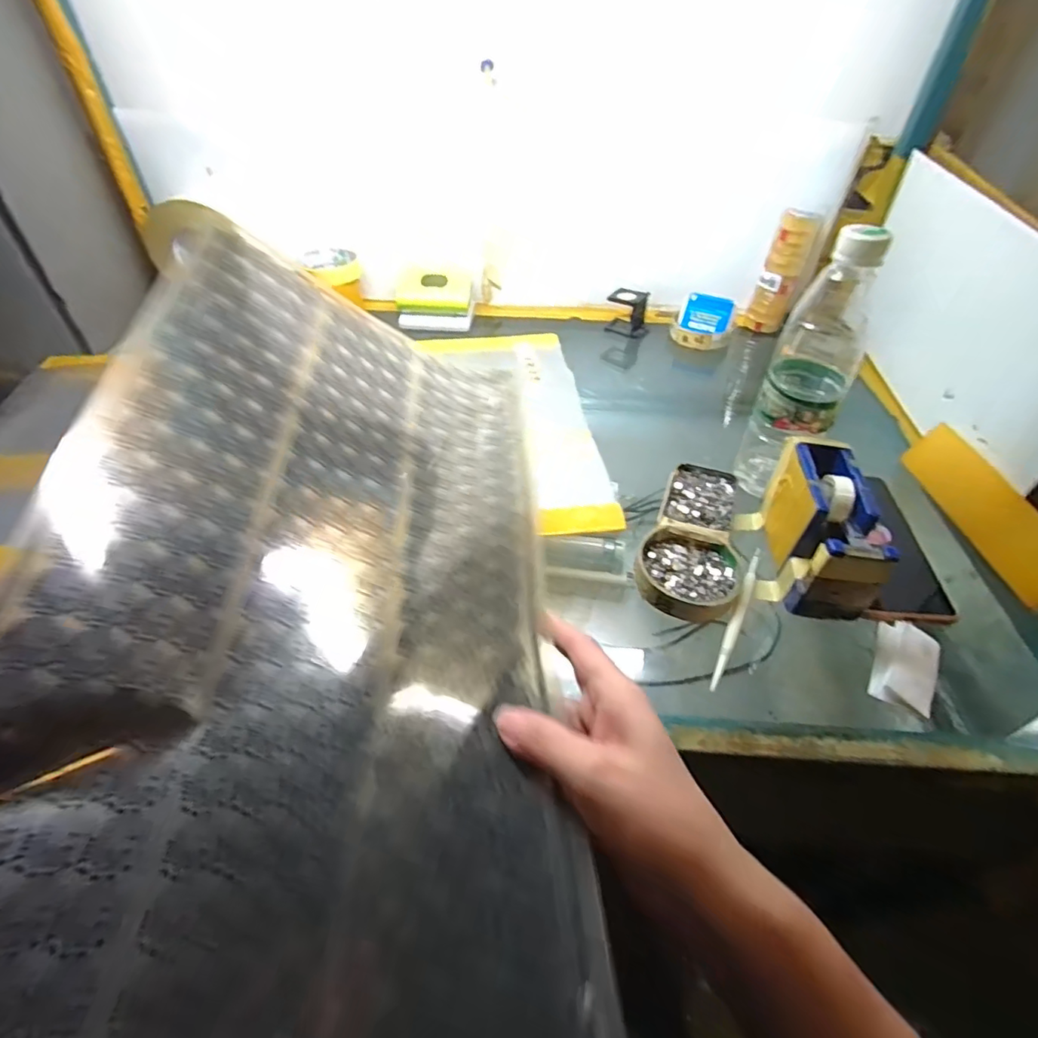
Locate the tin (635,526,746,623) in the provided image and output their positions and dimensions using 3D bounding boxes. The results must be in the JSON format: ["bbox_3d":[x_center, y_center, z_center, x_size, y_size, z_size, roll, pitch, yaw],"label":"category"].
[{"bbox_3d":[0.133,0.042,0.425,0.079,0.018,0.081,0,45,0],"label":"tin"}]

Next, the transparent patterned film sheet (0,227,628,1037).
[{"bbox_3d":[-0.140,-0.002,0.368,0.298,0.142,0.579,-4,45,-4],"label":"transparent patterned film sheet"}]

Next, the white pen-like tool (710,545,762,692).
[{"bbox_3d":[0.166,0.071,0.405,0.008,0.012,0.138,22,49,20],"label":"white pen-like tool"}]

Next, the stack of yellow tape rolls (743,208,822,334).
[{"bbox_3d":[0.338,-0.317,0.702,0.052,0.140,0.045,18,47,17],"label":"stack of yellow tape rolls"}]

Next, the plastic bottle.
[{"bbox_3d":[0.238,-0.116,0.445,0.063,0.219,0.069,22,49,20],"label":"plastic bottle"}]

